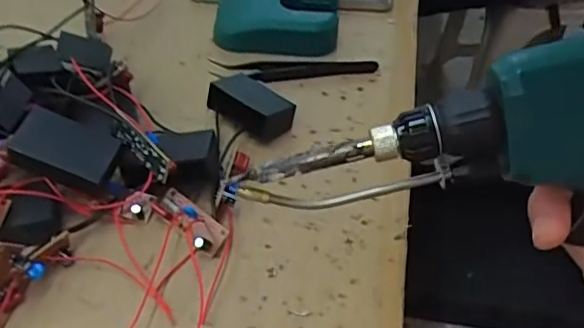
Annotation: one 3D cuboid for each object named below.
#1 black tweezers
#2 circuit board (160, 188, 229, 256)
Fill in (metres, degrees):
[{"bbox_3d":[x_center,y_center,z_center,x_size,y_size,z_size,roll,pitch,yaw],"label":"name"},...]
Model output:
[{"bbox_3d":[0.002,-0.066,0.413,0.113,0.011,0.017,-5,46,-8],"label":"black tweezers"},{"bbox_3d":[-0.054,0.030,0.310,0.044,0.008,0.016,34,53,27],"label":"circuit board"}]

